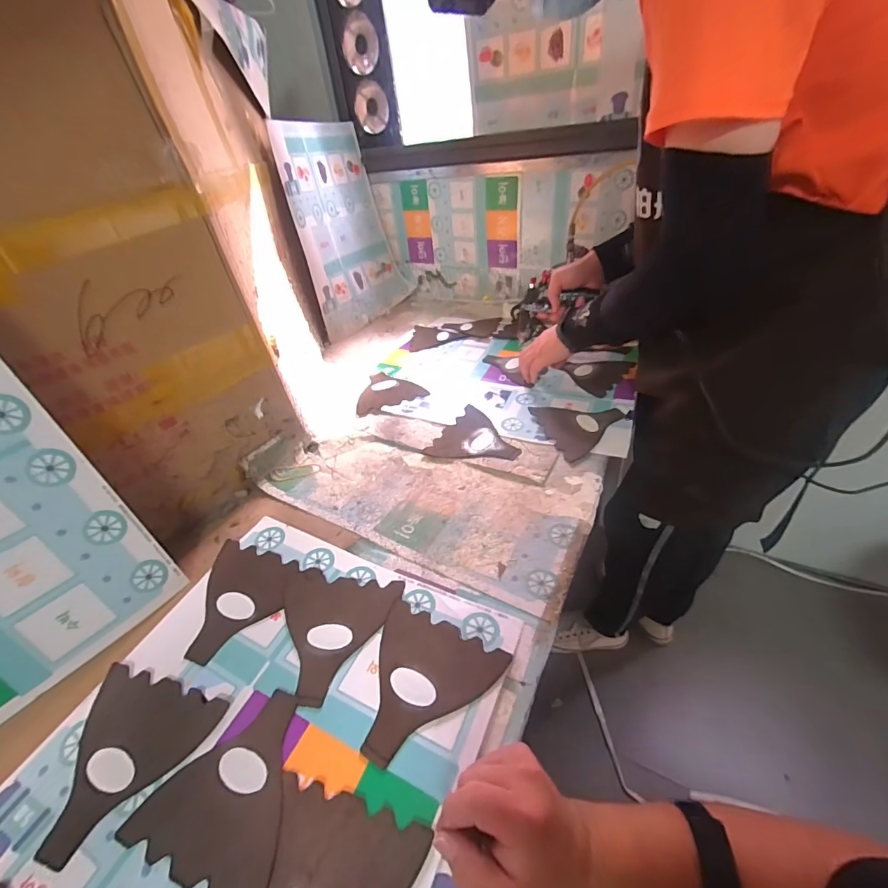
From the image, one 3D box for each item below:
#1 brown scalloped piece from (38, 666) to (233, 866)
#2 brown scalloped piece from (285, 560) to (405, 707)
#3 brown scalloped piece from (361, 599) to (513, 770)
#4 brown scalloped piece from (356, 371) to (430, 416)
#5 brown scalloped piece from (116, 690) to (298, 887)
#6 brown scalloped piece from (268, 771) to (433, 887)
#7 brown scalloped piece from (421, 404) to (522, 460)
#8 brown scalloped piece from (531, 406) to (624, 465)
[{"bbox_3d":[-0.302,0.294,0.400,0.139,0.015,0.138,3,39,16],"label":"brown scalloped piece"},{"bbox_3d":[-0.137,0.212,0.488,0.146,0.009,0.143,6,41,12],"label":"brown scalloped piece"},{"bbox_3d":[-0.025,0.242,0.430,0.137,0.006,0.138,13,43,26],"label":"brown scalloped piece"},{"bbox_3d":[-0.125,-0.117,0.895,0.145,0.010,0.132,-22,39,-15],"label":"brown scalloped piece"},{"bbox_3d":[-0.188,0.303,0.390,0.142,0.010,0.139,6,40,19],"label":"brown scalloped piece"},{"bbox_3d":[-0.091,0.347,0.315,0.128,0.006,0.140,6,40,14],"label":"brown scalloped piece"},{"bbox_3d":[0.059,-0.005,0.723,0.139,0.014,0.132,20,47,33],"label":"brown scalloped piece"},{"bbox_3d":[0.238,-0.035,0.734,0.140,0.011,0.151,-16,38,-8],"label":"brown scalloped piece"}]

